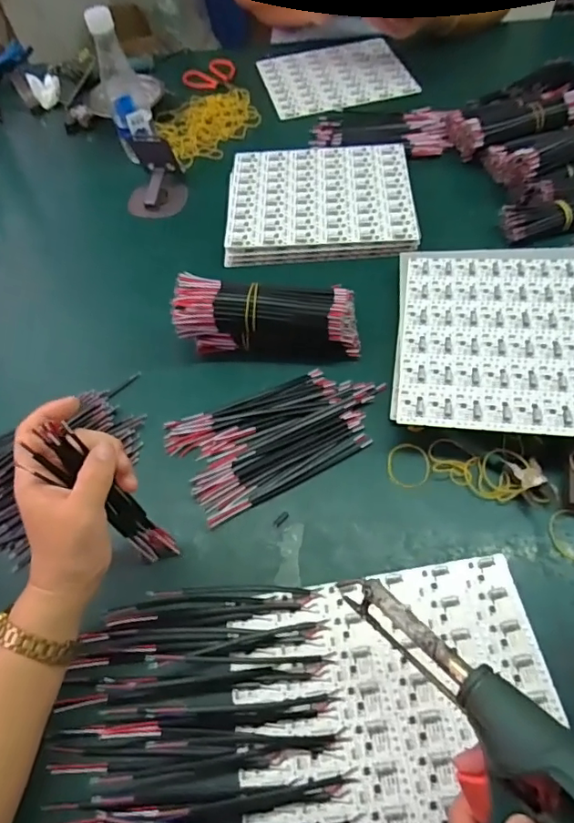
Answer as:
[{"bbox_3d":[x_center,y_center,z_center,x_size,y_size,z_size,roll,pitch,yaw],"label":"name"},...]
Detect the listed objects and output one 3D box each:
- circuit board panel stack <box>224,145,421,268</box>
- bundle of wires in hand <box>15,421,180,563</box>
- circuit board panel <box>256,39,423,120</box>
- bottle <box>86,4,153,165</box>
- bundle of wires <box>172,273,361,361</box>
[{"bbox_3d":[0.044,-0.289,0.719,0.244,0.024,0.213,-2,56,3],"label":"circuit board panel stack"},{"bbox_3d":[-0.139,0.071,0.413,0.030,0.174,0.033,-38,53,-13],"label":"bundle of wires in hand"},{"bbox_3d":[0.087,-0.594,0.934,0.247,0.008,0.203,-10,58,-2],"label":"circuit board panel"},{"bbox_3d":[-0.227,-0.455,0.746,0.056,0.195,0.051,-24,59,-8],"label":"bottle"},{"bbox_3d":[-0.019,-0.100,0.564,0.192,0.075,0.060,0,56,5],"label":"bundle of wires"}]

